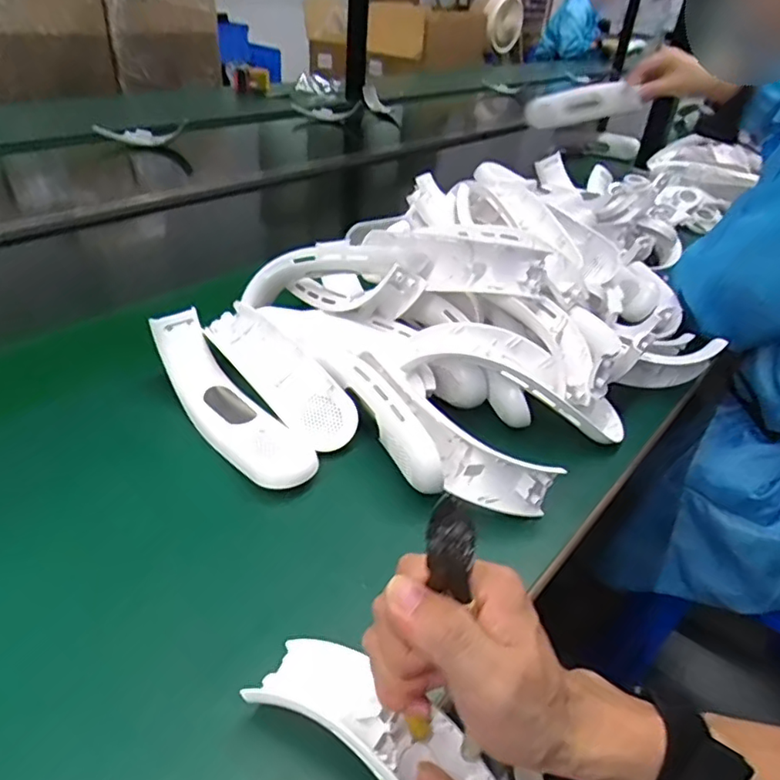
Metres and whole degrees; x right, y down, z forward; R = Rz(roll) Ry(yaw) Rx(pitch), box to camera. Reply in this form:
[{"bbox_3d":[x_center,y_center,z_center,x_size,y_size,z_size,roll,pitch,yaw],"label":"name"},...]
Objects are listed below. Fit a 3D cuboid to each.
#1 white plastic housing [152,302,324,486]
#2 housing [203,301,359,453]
[{"bbox_3d":[-0.132,0.005,0.473,0.056,0.048,0.198,-27,47,-38],"label":"white plastic housing"},{"bbox_3d":[-0.101,-0.017,0.506,0.191,0.049,0.050,42,47,23],"label":"housing"}]

